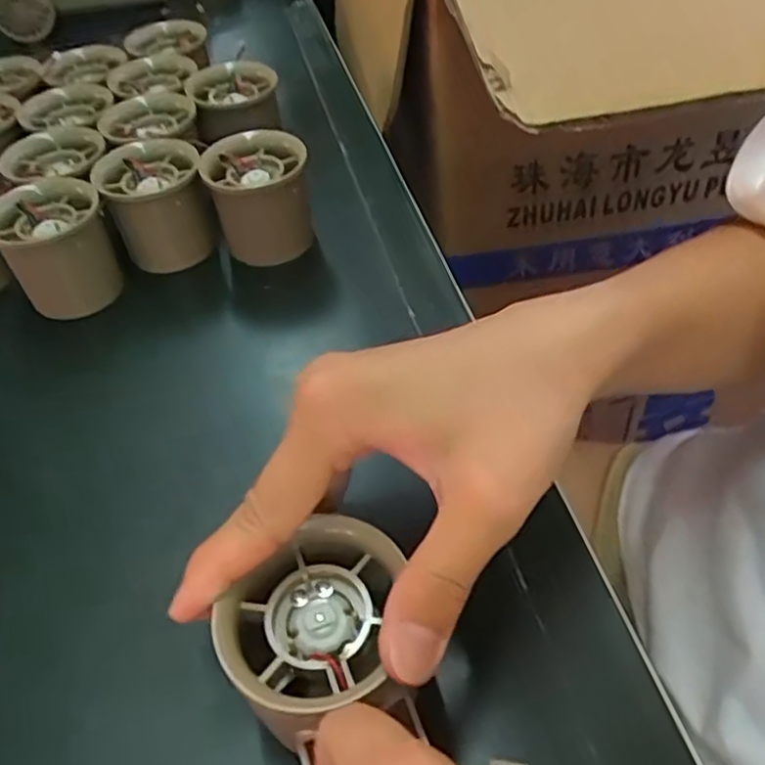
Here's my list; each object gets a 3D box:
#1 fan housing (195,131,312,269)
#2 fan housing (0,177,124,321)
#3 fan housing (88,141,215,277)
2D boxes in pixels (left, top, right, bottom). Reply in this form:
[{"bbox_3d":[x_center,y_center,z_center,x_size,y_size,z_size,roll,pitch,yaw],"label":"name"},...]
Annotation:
[{"bbox_3d":[-0.065,-0.098,0.383,0.055,0.063,0.052,-22,50,-13],"label":"fan housing"},{"bbox_3d":[-0.170,-0.071,0.360,0.053,0.050,0.054,-3,49,4],"label":"fan housing"},{"bbox_3d":[-0.123,-0.099,0.383,0.052,0.054,0.059,-16,49,-8],"label":"fan housing"}]

